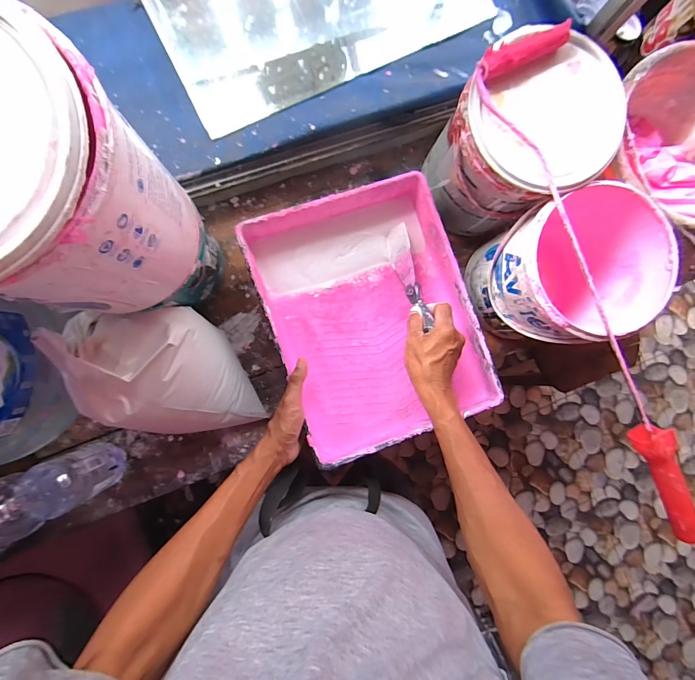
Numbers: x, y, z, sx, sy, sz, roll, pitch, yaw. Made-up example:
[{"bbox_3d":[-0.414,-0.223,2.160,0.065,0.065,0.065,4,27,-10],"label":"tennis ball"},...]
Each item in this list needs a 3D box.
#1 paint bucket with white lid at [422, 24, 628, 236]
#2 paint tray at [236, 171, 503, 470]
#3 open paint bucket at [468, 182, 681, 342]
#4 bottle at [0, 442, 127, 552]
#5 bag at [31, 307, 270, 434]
[{"bbox_3d":[0.215,-0.252,0.460,0.165,0.164,0.165,0,90,-5],"label":"paint bucket with white lid"},{"bbox_3d":[0.035,-0.037,0.514,0.274,0.085,0.343,-19,91,-4],"label":"paint tray"},{"bbox_3d":[0.290,-0.092,0.480,0.182,0.178,0.167,0,90,-5],"label":"open paint bucket"},{"bbox_3d":[-0.350,0.178,0.414,0.053,0.246,0.070,-25,92,-4],"label":"bottle"},{"bbox_3d":[-0.241,0.047,0.467,0.210,0.161,0.173,-6,90,-5],"label":"bag"}]

